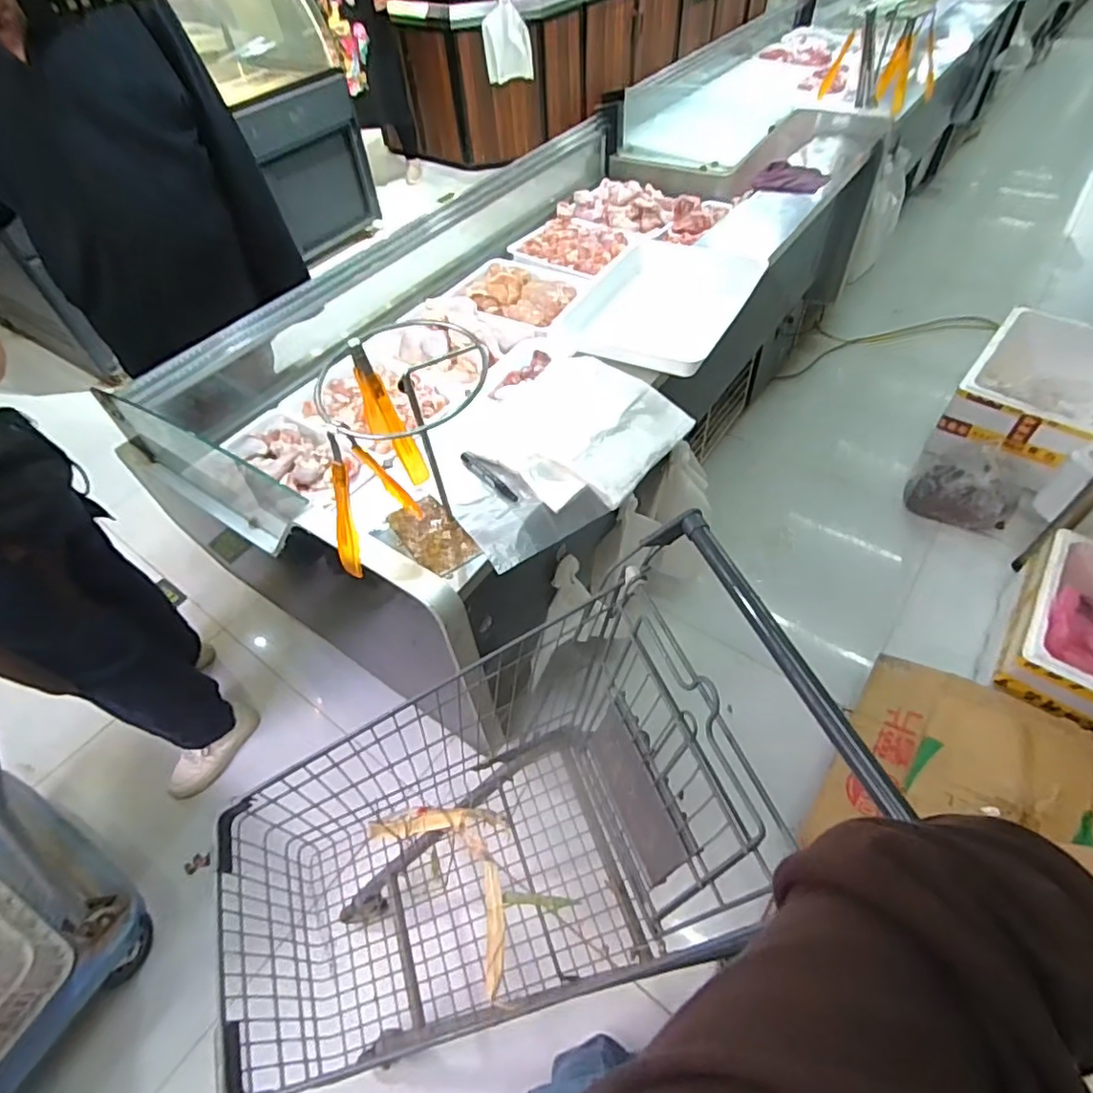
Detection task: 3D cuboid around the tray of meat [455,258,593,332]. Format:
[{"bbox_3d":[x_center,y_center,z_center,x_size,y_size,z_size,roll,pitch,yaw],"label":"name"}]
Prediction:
[{"bbox_3d":[-0.084,-0.747,1.740,0.352,0.065,0.303,22,56,20],"label":"tray of meat"}]

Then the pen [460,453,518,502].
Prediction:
[{"bbox_3d":[-0.090,-0.109,0.918,0.015,0.009,0.133,-36,58,-23],"label":"pen"}]

